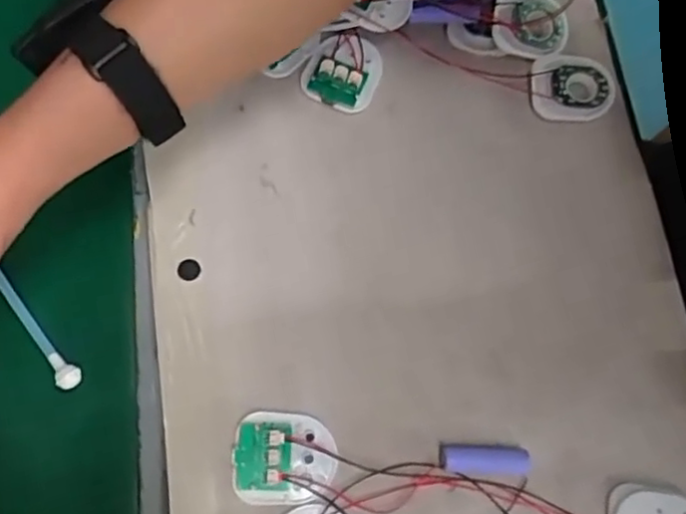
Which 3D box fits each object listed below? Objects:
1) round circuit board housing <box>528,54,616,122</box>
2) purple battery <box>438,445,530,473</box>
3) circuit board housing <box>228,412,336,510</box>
[{"bbox_3d":[0.157,-0.117,0.444,0.057,0.009,0.049,5,71,-4],"label":"round circuit board housing"},{"bbox_3d":[0.081,0.117,0.371,0.051,0.012,0.014,3,71,-4],"label":"purple battery"},{"bbox_3d":[-0.033,0.111,0.357,0.056,0.008,0.049,-1,72,-6],"label":"circuit board housing"}]

